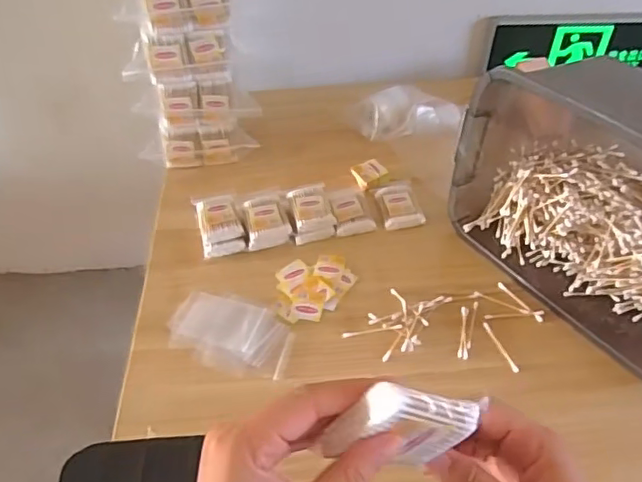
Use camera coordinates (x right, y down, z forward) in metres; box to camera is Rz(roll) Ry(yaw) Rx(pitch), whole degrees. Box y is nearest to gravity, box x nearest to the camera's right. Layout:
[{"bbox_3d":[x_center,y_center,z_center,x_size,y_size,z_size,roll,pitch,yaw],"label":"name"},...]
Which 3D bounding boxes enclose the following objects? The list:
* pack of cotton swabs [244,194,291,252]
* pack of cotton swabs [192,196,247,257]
[{"bbox_3d":[-0.078,-0.028,0.826,0.057,0.023,0.078,-10,47,-8],"label":"pack of cotton swabs"},{"bbox_3d":[-0.144,-0.026,0.825,0.059,0.028,0.097,-12,47,-10],"label":"pack of cotton swabs"}]

